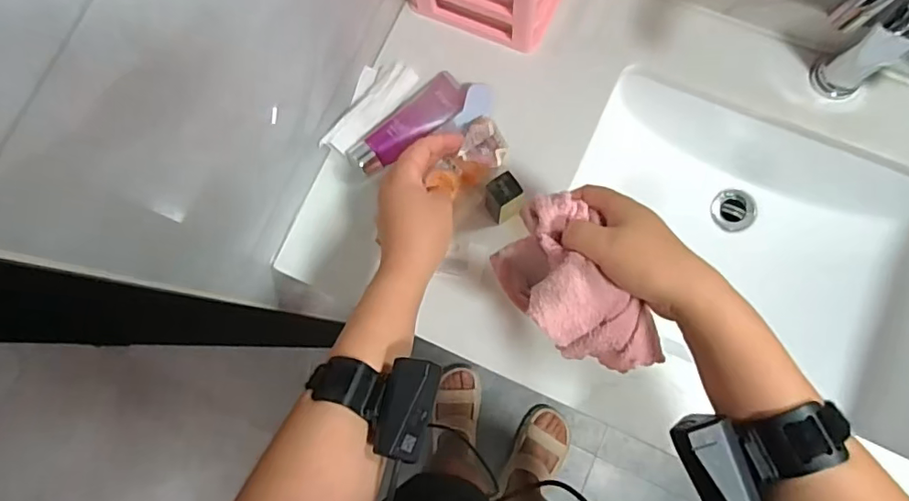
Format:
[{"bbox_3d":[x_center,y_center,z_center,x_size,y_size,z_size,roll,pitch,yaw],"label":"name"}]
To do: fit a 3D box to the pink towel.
[{"bbox_3d":[0.096,0.034,0.452,0.081,0.090,0.153,-30,81,-2],"label":"pink towel"}]

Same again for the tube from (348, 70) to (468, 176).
[{"bbox_3d":[-0.048,-0.144,0.625,0.152,0.025,0.053,-45,82,-5],"label":"tube"}]

